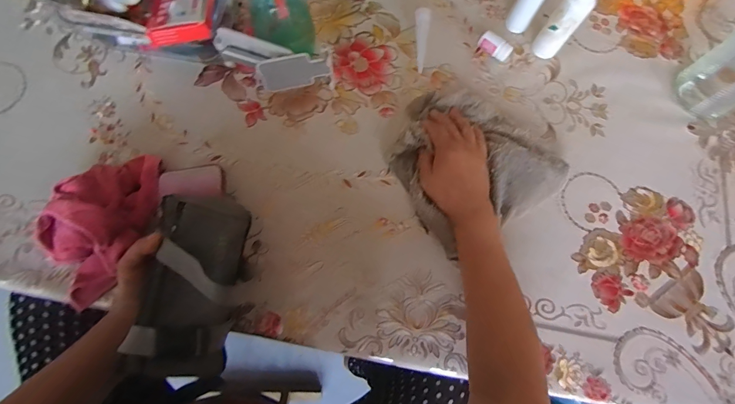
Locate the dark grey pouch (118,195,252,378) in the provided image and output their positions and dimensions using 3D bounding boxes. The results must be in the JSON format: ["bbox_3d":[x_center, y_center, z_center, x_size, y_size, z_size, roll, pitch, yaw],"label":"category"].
[{"bbox_3d":[-0.181,0.084,0.357,0.094,0.029,0.177,6,75,0],"label":"dark grey pouch"}]

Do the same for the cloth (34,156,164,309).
[{"bbox_3d":[-0.314,0.022,0.406,0.093,0.061,0.176,35,77,8],"label":"cloth"}]

